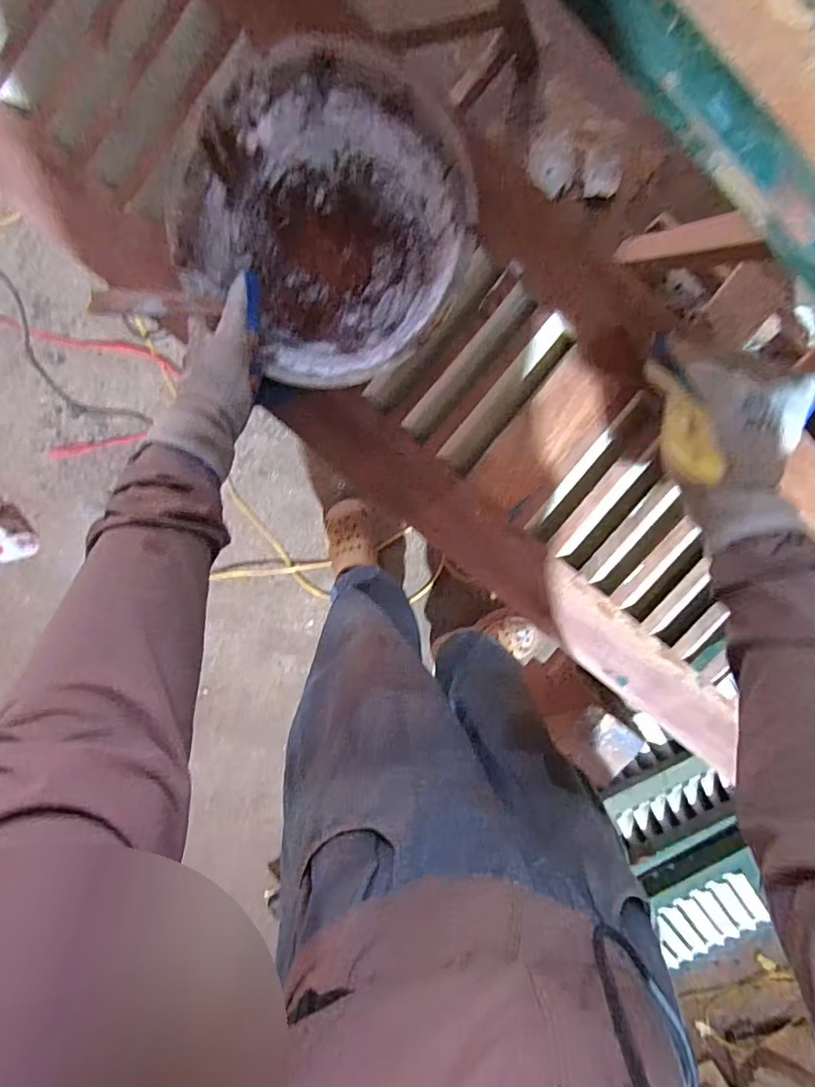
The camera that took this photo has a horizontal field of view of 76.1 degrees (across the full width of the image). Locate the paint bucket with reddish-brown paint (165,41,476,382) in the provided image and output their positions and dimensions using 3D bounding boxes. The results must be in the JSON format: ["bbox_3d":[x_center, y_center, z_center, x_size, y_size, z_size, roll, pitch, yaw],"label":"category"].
[{"bbox_3d":[-0.062,-0.232,0.391,0.194,0.072,0.199,0,97,-2],"label":"paint bucket with reddish-brown paint"}]

